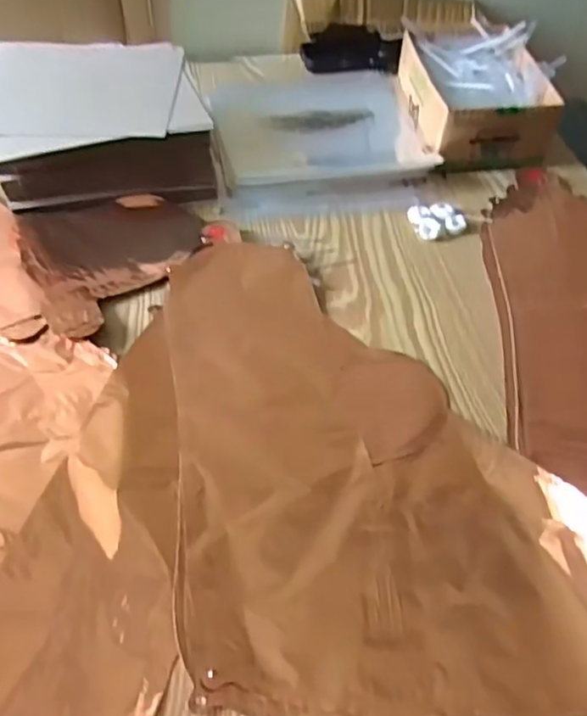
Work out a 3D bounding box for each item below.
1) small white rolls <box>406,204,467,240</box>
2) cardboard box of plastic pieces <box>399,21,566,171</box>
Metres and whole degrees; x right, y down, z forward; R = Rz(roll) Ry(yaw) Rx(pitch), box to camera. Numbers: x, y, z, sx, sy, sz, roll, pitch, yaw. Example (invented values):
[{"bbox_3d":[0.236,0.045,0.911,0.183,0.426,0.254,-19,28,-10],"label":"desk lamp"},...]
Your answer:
[{"bbox_3d":[0.137,-0.134,0.594,0.047,0.008,0.045,-12,51,-12],"label":"small white rolls"},{"bbox_3d":[0.201,-0.291,0.681,0.140,0.071,0.192,-3,50,-5],"label":"cardboard box of plastic pieces"}]

